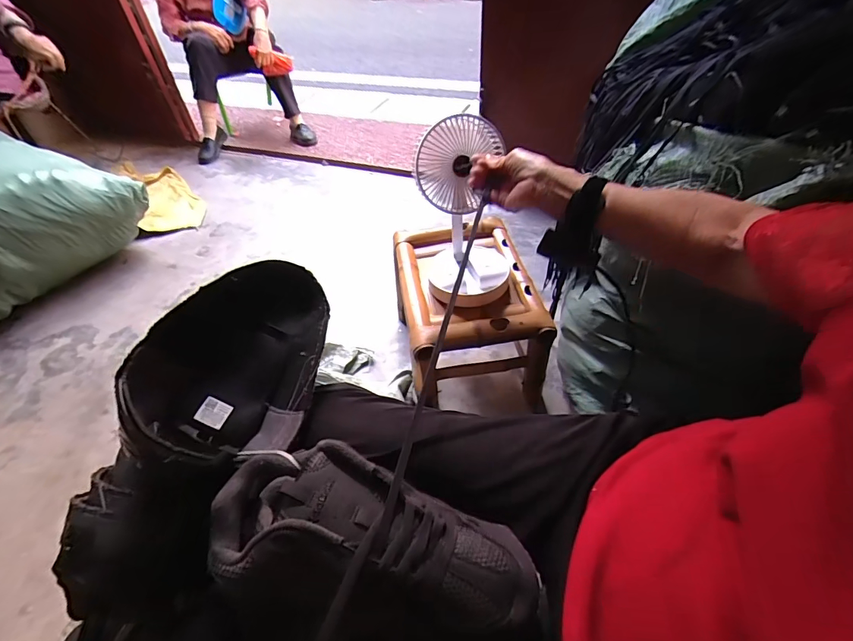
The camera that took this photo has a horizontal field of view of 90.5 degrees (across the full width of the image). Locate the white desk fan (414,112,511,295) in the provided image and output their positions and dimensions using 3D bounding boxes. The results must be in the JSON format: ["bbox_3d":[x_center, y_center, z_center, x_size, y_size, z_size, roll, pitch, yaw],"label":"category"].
[{"bbox_3d":[0.073,-0.206,0.791,0.169,0.290,0.162,-3,46,2],"label":"white desk fan"}]

